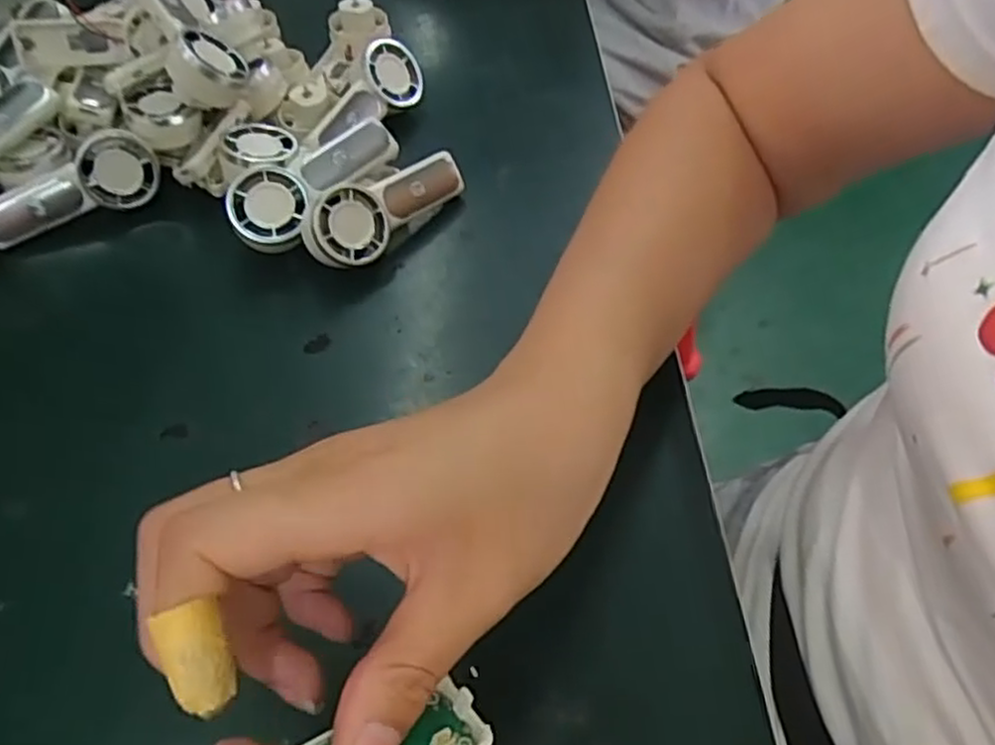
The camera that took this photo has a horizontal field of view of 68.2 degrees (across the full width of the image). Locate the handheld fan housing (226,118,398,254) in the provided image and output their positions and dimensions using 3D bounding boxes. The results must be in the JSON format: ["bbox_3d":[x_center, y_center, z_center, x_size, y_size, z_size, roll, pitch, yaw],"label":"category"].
[{"bbox_3d":[-0.092,-0.096,0.373,0.091,0.018,0.046,-27,86,-20],"label":"handheld fan housing"}]

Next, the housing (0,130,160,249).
[{"bbox_3d":[-0.225,-0.098,0.386,0.089,0.038,0.023,-24,23,-11],"label":"housing"}]

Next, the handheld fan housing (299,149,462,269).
[{"bbox_3d":[-0.059,-0.085,0.377,0.091,0.036,0.024,-40,18,-34],"label":"handheld fan housing"}]

